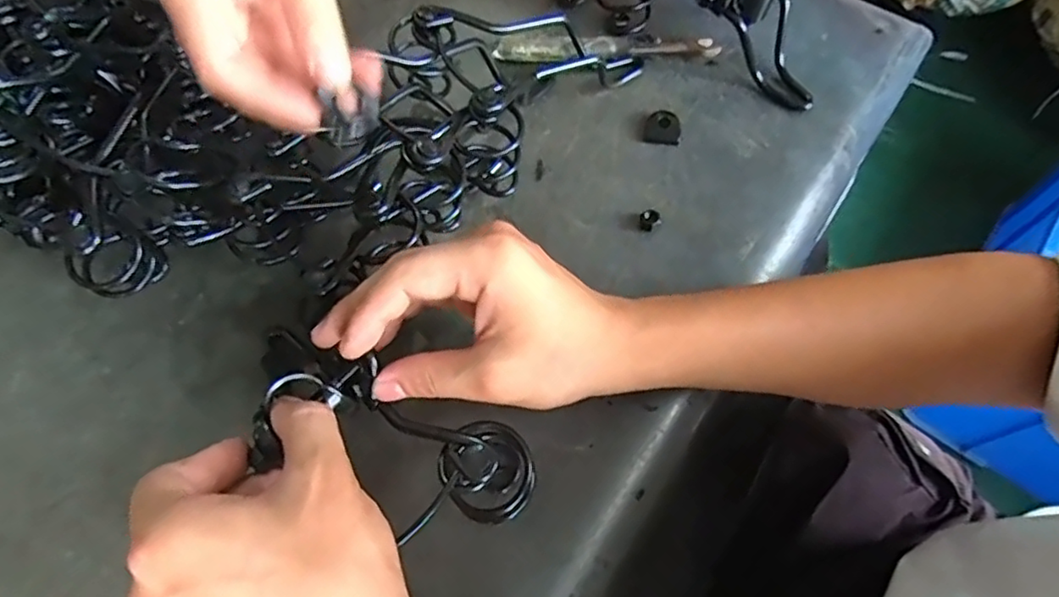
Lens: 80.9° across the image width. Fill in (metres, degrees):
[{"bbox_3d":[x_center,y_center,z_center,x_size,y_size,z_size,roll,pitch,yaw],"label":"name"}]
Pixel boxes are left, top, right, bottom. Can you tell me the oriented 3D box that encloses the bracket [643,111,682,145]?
[{"bbox_3d":[0.097,-0.125,0.452,0.025,0.006,0.030,11,64,6],"label":"bracket"}]

